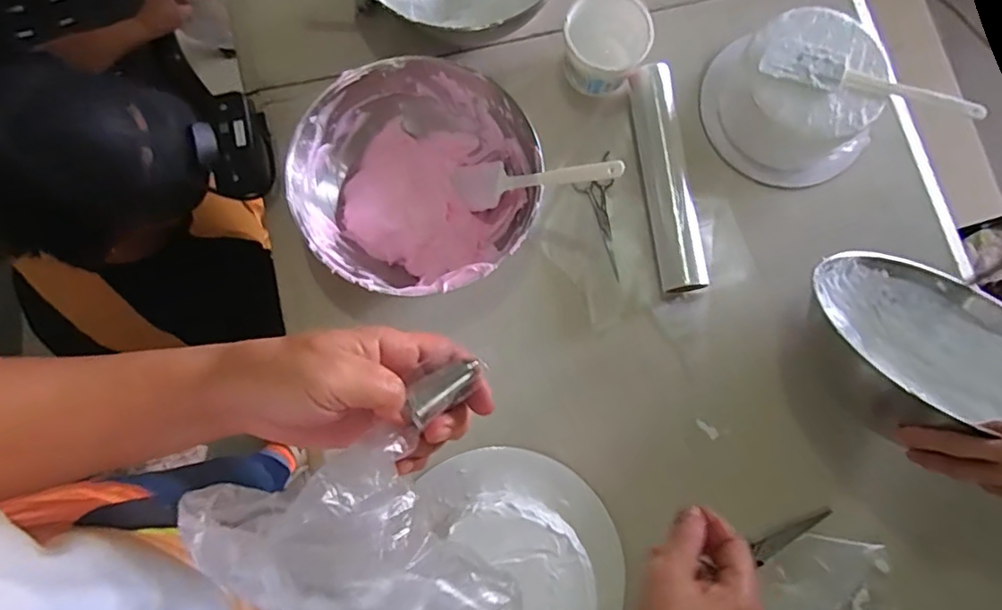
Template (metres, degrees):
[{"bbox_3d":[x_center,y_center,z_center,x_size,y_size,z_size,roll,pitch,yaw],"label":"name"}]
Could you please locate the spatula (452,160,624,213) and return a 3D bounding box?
[{"bbox_3d":[0.026,-0.122,0.556,0.205,0.020,0.048,3,74,45],"label":"spatula"}]

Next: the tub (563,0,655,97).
[{"bbox_3d":[0.112,-0.279,0.637,0.088,0.081,0.088,0,78,0],"label":"tub"}]

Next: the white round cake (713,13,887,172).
[{"bbox_3d":[0.320,-0.229,0.621,0.149,0.078,0.140,0,78,0],"label":"white round cake"}]

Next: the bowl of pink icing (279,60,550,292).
[{"bbox_3d":[-0.084,-0.122,0.595,0.219,0.099,0.232,0,78,0],"label":"bowl of pink icing"}]

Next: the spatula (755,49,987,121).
[{"bbox_3d":[0.375,-0.227,0.585,0.225,0.014,0.038,12,78,2],"label":"spatula"}]

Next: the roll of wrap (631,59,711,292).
[{"bbox_3d":[0.181,-0.137,0.638,0.051,0.048,0.248,-6,78,-2],"label":"roll of wrap"}]

